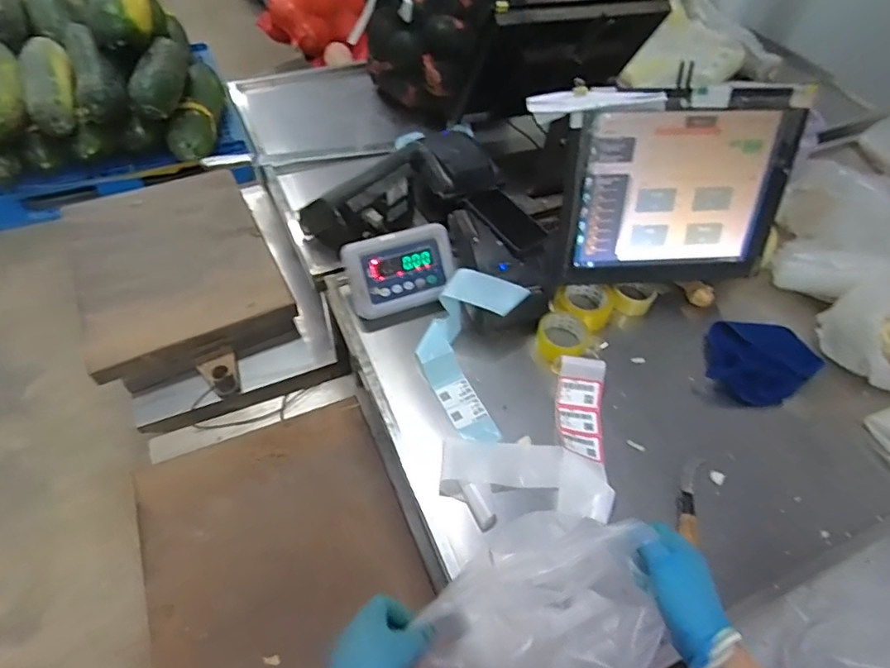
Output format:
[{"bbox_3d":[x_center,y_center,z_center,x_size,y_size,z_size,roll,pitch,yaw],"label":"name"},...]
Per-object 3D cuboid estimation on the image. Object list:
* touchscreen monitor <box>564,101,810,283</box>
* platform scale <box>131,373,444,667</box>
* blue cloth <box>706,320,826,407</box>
[{"bbox_3d":[0.425,-0.245,0.951,0.429,0.346,0.072,-6,32,-8],"label":"touchscreen monitor"},{"bbox_3d":[-0.278,0.415,0.953,0.460,0.129,0.704,-18,56,-18],"label":"platform scale"},{"bbox_3d":[0.582,0.052,0.961,0.183,0.047,0.166,16,53,8],"label":"blue cloth"}]

